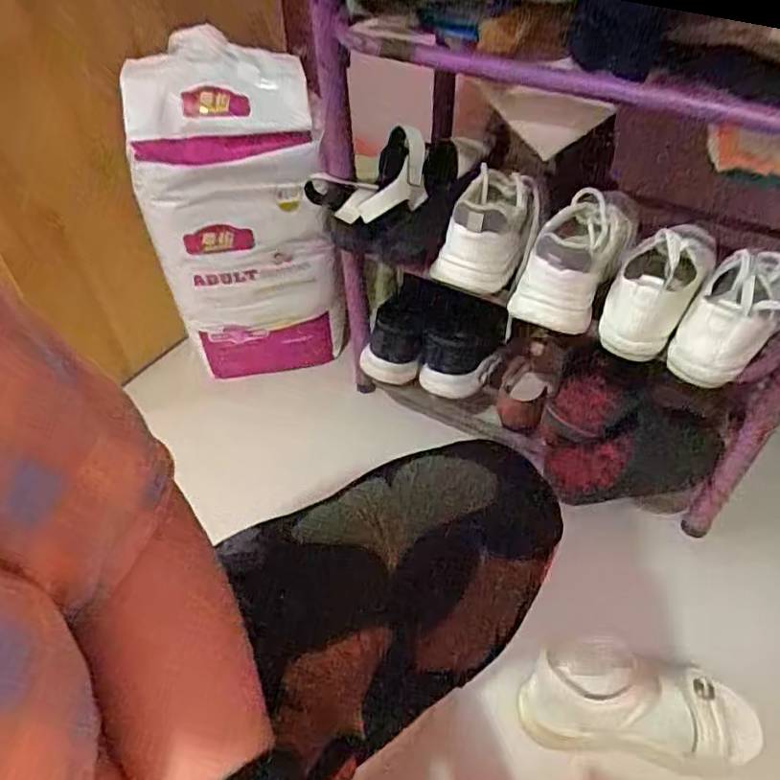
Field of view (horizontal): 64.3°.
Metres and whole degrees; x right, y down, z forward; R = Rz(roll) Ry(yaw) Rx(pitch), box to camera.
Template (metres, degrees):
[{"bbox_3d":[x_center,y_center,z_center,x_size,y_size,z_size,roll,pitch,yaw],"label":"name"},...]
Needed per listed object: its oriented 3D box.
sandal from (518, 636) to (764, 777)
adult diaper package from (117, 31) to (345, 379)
[{"bbox_3d":[0.272,0.346,0.689,0.235,0.100,0.098,8,48,8],"label":"sandal"},{"bbox_3d":[-0.205,-0.229,0.938,0.255,0.491,0.122,2,47,3],"label":"adult diaper package"}]

